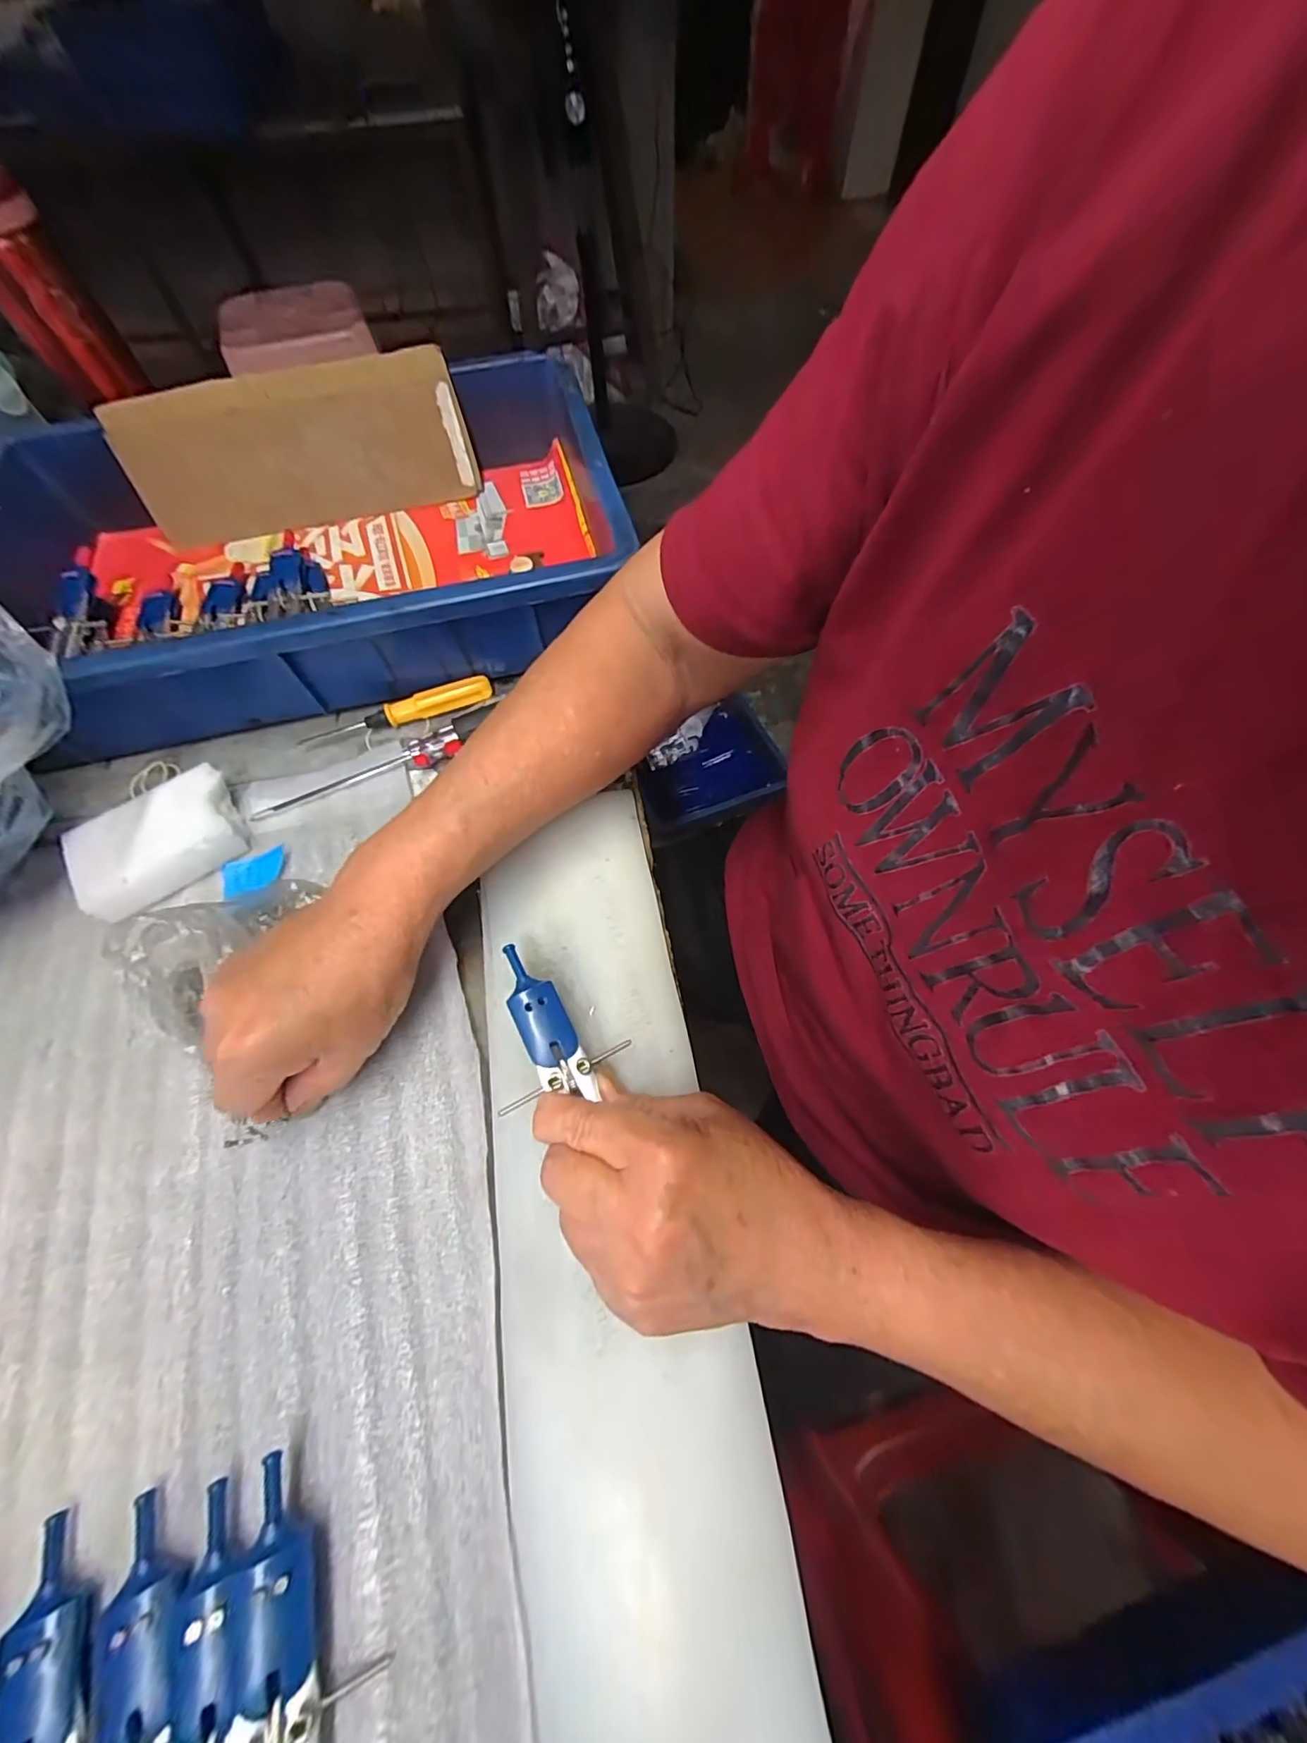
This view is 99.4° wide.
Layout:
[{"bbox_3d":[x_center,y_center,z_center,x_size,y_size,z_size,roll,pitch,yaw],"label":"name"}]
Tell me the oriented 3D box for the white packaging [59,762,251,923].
[{"bbox_3d":[-0.272,-0.016,0.307,0.080,0.025,0.058,-35,66,-14],"label":"white packaging"}]

